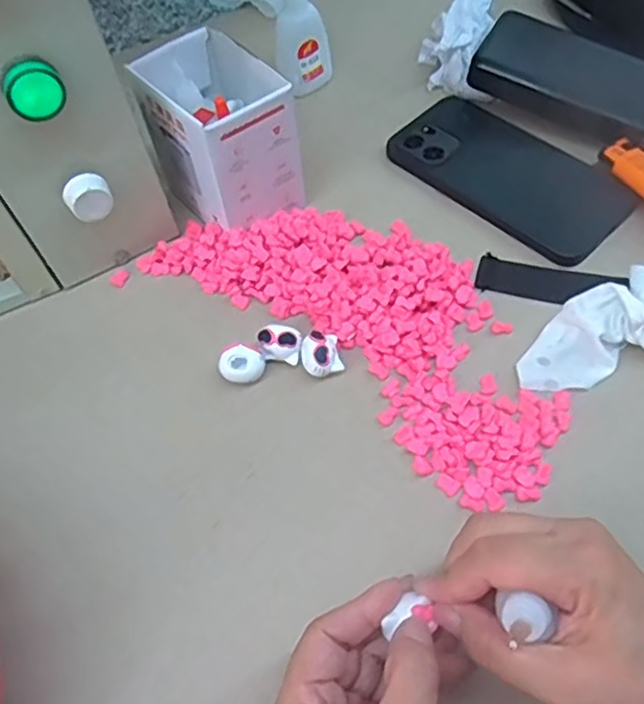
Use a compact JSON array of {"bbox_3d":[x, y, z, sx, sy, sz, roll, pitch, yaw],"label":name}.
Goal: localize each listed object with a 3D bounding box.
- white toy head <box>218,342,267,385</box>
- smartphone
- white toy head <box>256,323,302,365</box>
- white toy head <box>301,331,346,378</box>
[{"bbox_3d":[-0.046,0.009,0.387,0.027,0.022,0.022,-22,58,-9],"label":"white toy head"},{"bbox_3d":[0.128,-0.124,0.456,0.078,0.011,0.162,-39,63,-19],"label":"smartphone"},{"bbox_3d":[-0.025,-0.005,0.391,0.025,0.020,0.016,7,58,9],"label":"white toy head"},{"bbox_3d":[-0.001,0.001,0.385,0.023,0.019,0.027,-11,57,-3],"label":"white toy head"}]

